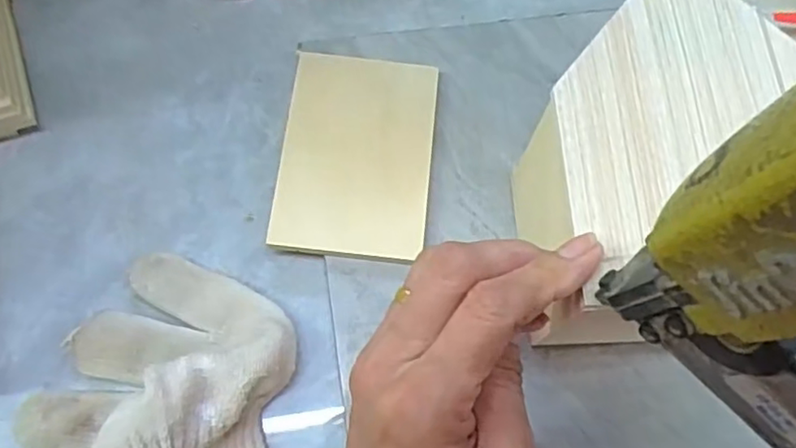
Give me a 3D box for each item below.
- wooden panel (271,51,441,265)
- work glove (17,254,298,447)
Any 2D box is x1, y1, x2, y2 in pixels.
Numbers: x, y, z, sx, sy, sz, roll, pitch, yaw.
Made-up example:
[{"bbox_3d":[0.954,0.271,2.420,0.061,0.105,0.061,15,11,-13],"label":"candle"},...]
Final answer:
[{"bbox_3d":[-0.020,-0.035,0.314,0.073,0.004,0.105,6,72,0],"label":"wooden panel"},{"bbox_3d":[-0.097,0.071,0.266,0.109,0.042,0.104,38,73,10],"label":"work glove"}]

